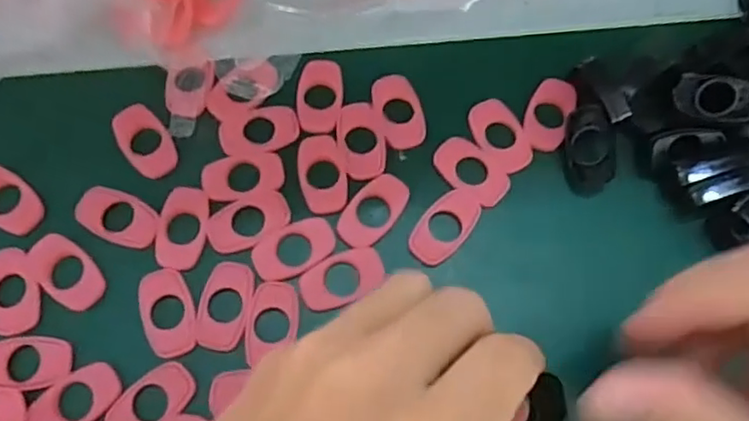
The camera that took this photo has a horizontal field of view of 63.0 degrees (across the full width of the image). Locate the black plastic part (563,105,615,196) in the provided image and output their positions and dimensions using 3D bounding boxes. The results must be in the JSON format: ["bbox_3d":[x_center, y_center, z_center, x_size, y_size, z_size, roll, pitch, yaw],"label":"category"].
[{"bbox_3d":[0.087,-0.025,0.246,0.018,0.013,0.033,-5,75,-2],"label":"black plastic part"}]

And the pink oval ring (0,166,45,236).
[{"bbox_3d":[-0.143,-0.005,0.237,0.031,0.004,0.018,43,78,10],"label":"pink oval ring"}]

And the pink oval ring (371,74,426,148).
[{"bbox_3d":[0.010,-0.042,0.252,0.018,0.004,0.033,-19,76,-6],"label":"pink oval ring"}]

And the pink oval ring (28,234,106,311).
[{"bbox_3d":[-0.117,0.023,0.230,0.032,0.004,0.019,39,78,9],"label":"pink oval ring"}]

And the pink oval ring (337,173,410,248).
[{"bbox_3d":[-0.001,0.000,0.240,0.018,0.004,0.032,38,77,9],"label":"pink oval ring"}]

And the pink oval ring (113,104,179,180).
[{"bbox_3d":[-0.093,-0.028,0.247,0.019,0.004,0.031,-38,79,-10],"label":"pink oval ring"}]

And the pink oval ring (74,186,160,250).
[{"bbox_3d":[-0.099,0.003,0.236,0.032,0.004,0.019,24,76,5],"label":"pink oval ring"}]

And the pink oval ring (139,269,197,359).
[{"bbox_3d":[-0.076,0.038,0.225,0.017,0.004,0.032,-16,76,-5],"label":"pink oval ring"}]

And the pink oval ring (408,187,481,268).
[{"bbox_3d":[0.027,0.006,0.238,0.017,0.004,0.033,38,77,9],"label":"pink oval ring"}]

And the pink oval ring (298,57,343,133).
[{"bbox_3d":[-0.023,-0.048,0.253,0.018,0.004,0.032,1,75,-1],"label":"pink oval ring"}]

